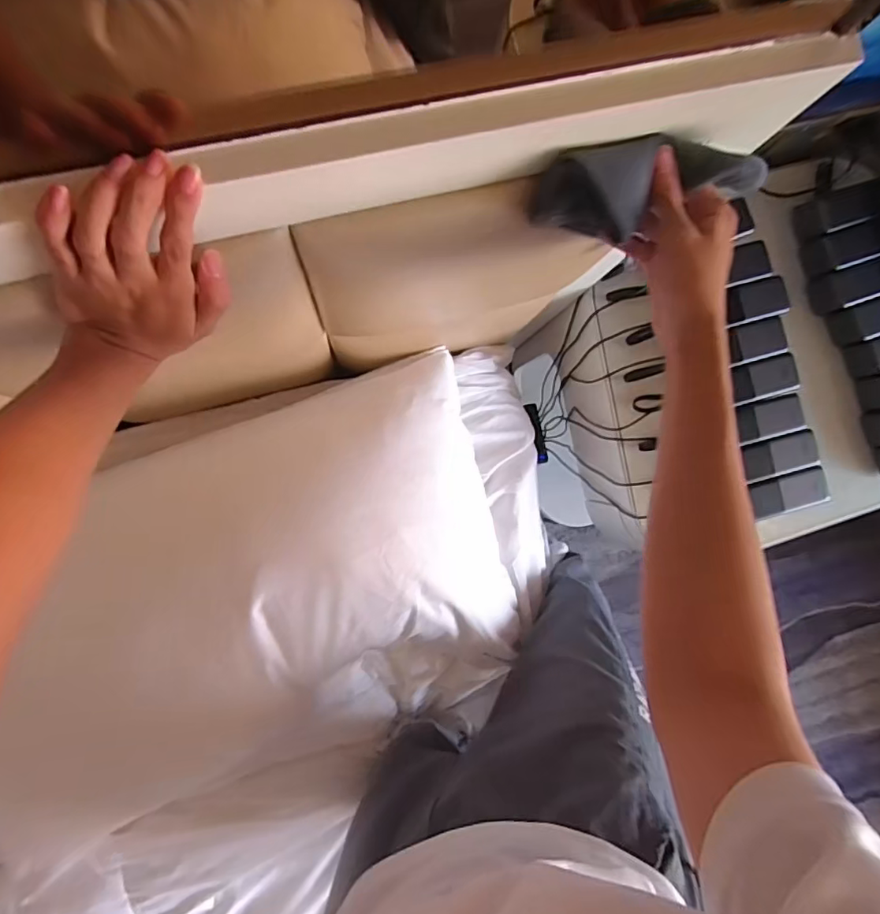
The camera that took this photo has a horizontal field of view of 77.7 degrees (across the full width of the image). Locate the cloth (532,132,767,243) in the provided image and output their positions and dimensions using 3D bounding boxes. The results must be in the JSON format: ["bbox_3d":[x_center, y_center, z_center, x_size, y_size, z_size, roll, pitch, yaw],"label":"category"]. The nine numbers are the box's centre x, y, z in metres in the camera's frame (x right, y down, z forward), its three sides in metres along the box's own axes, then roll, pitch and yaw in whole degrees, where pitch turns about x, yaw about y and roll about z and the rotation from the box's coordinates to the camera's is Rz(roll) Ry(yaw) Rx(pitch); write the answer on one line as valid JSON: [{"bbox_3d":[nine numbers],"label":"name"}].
[{"bbox_3d":[0.143,-0.185,0.375,0.153,0.032,0.058,-10,90,-3],"label":"cloth"}]

